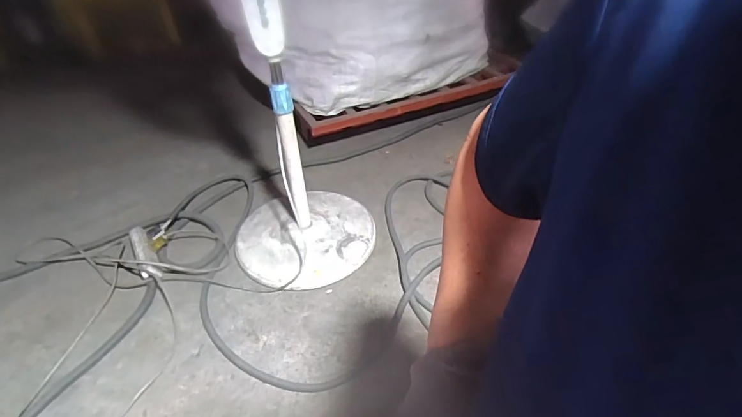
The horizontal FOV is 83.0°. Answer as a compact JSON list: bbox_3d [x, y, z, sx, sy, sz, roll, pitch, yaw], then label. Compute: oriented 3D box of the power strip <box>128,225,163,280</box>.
[{"bbox_3d":[-0.599,0.111,1.106,0.048,0.035,0.175,-21,44,-24],"label":"power strip"}]

